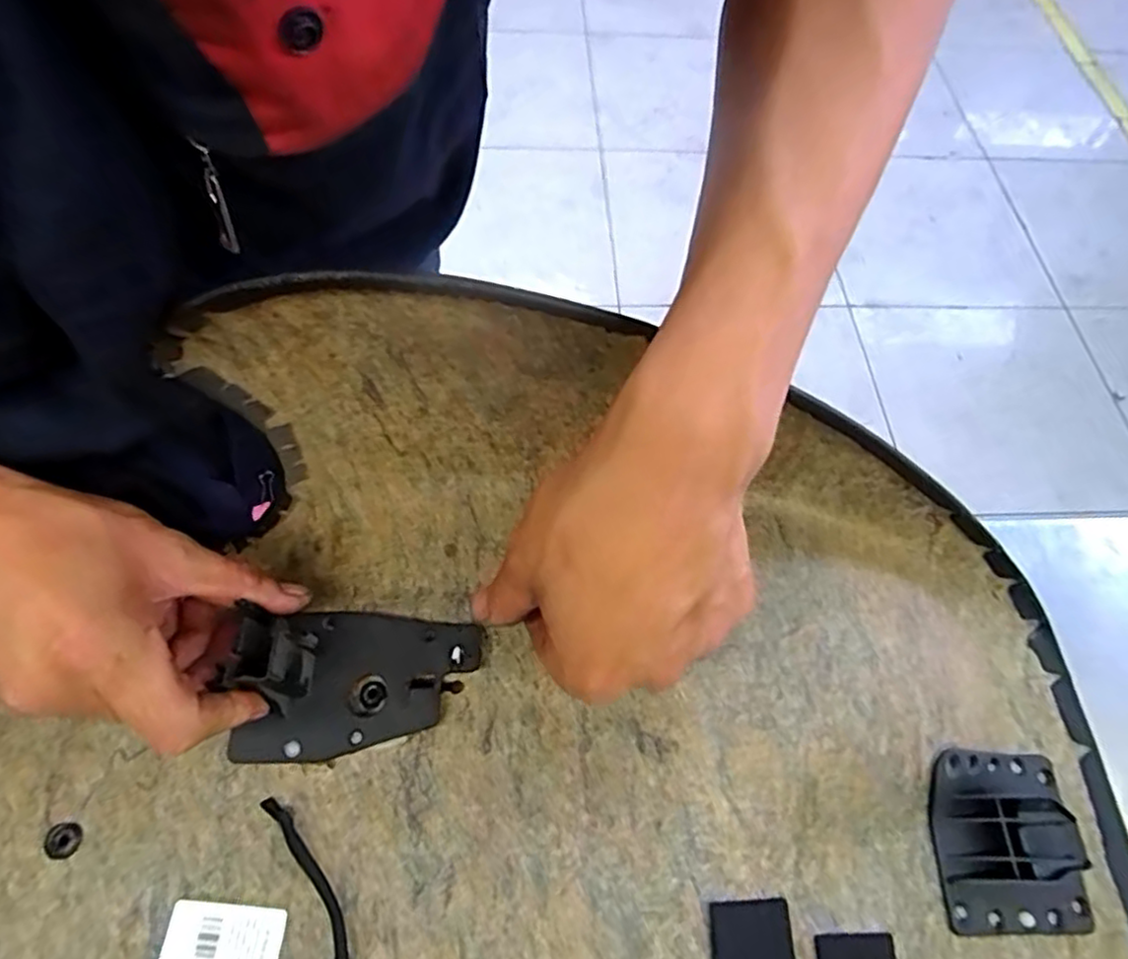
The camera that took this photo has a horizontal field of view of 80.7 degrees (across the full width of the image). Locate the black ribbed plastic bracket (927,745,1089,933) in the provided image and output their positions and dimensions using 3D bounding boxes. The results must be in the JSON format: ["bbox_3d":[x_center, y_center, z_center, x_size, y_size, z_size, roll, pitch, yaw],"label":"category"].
[{"bbox_3d":[0.215,0.172,0.317,0.078,0.027,0.077,12,63,-17],"label":"black ribbed plastic bracket"}]

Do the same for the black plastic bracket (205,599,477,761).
[{"bbox_3d":[-0.095,0.088,0.302,0.107,0.049,0.064,1,55,-2],"label":"black plastic bracket"}]

